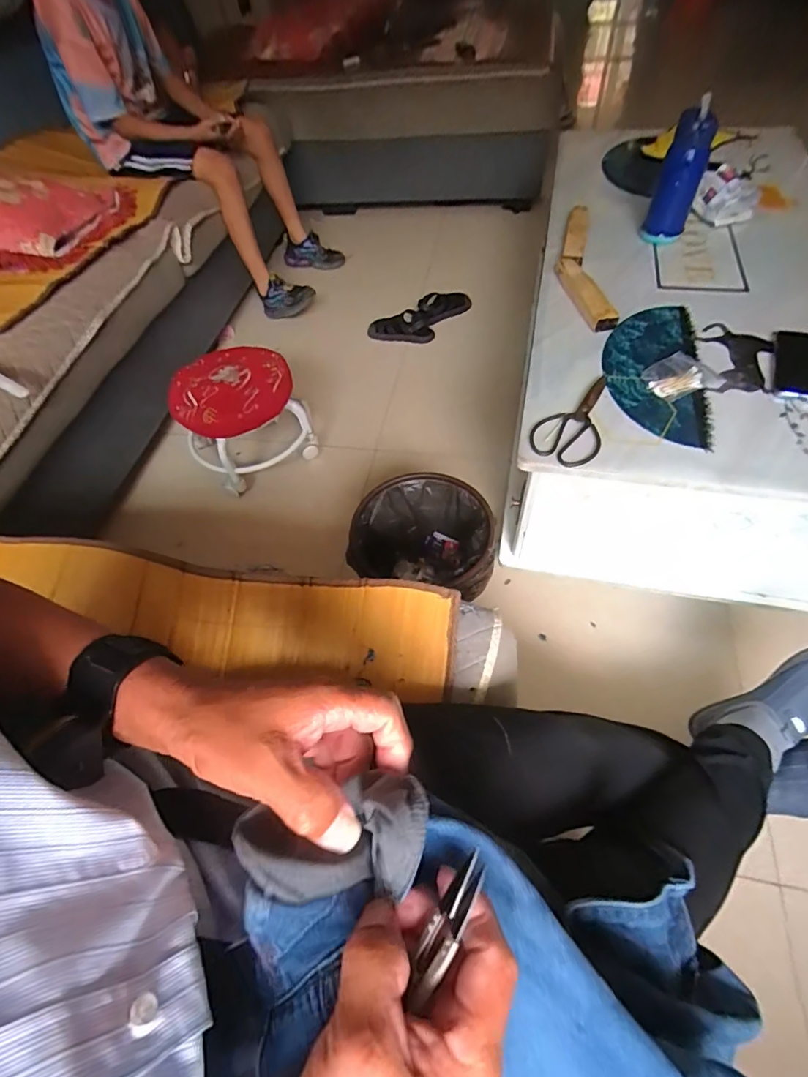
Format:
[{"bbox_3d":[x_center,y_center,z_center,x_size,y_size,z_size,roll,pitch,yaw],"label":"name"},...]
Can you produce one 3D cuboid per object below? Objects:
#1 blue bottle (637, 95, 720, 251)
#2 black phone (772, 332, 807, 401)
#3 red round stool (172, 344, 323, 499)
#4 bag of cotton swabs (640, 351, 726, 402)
[{"bbox_3d":[0.523,-0.682,0.895,0.072,0.201,0.063,32,65,23],"label":"blue bottle"},{"bbox_3d":[0.630,-0.275,0.740,0.079,0.007,0.171,17,60,16],"label":"black phone"},{"bbox_3d":[-0.394,-0.305,1.156,0.291,0.207,0.256,-29,59,-14],"label":"red round stool"},{"bbox_3d":[0.439,-0.258,0.745,0.108,0.018,0.080,-18,57,-7],"label":"bag of cotton swabs"}]

